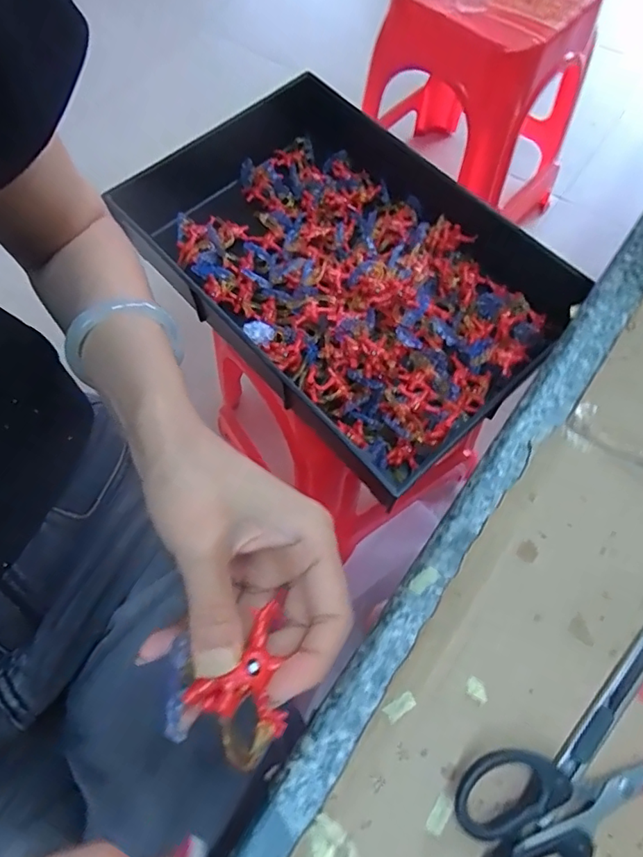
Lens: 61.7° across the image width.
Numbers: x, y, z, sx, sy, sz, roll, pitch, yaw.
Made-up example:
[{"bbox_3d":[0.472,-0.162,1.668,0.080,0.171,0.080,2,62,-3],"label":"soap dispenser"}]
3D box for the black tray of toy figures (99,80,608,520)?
[{"bbox_3d":[0.027,-0.182,0.609,0.312,0.073,0.457,-37,71,-14],"label":"black tray of toy figures"}]

